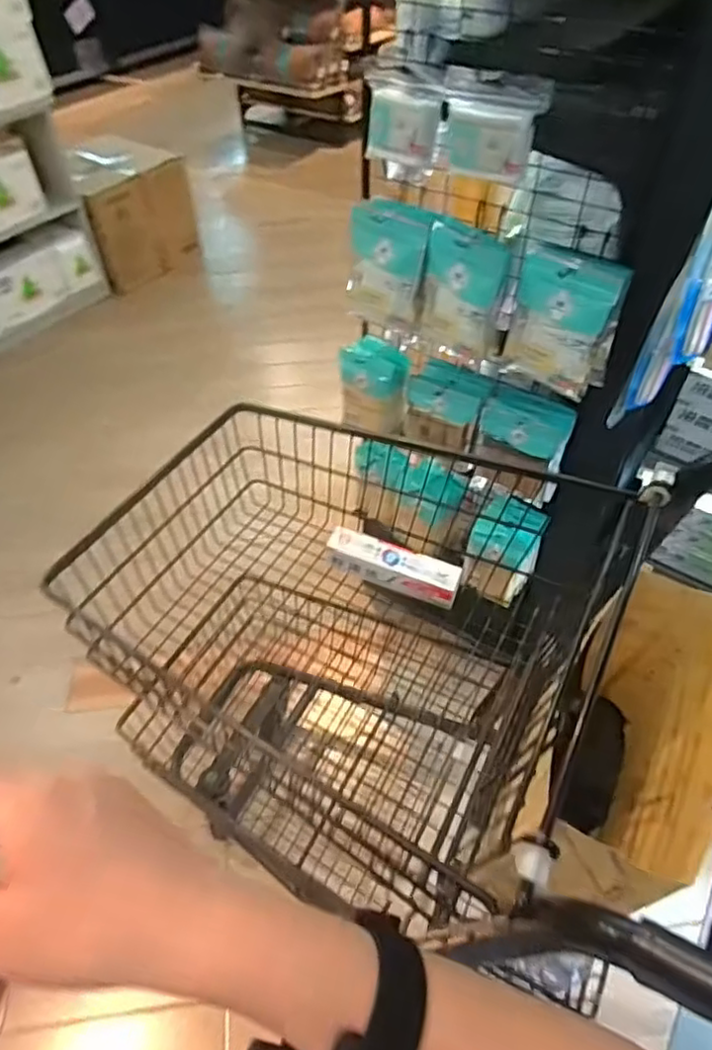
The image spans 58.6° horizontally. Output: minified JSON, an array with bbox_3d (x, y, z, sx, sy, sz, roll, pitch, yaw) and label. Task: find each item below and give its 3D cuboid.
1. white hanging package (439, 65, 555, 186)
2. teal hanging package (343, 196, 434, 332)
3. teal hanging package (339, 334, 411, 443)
[{"bbox_3d":[0.164,-0.485,0.769,0.127,0.107,0.042,18,52,17],"label":"white hanging package"},{"bbox_3d":[0.046,-0.390,0.977,0.140,0.184,0.048,35,48,23],"label":"teal hanging package"},{"bbox_3d":[0.043,-0.241,1.144,0.131,0.159,0.072,22,53,20],"label":"teal hanging package"}]

